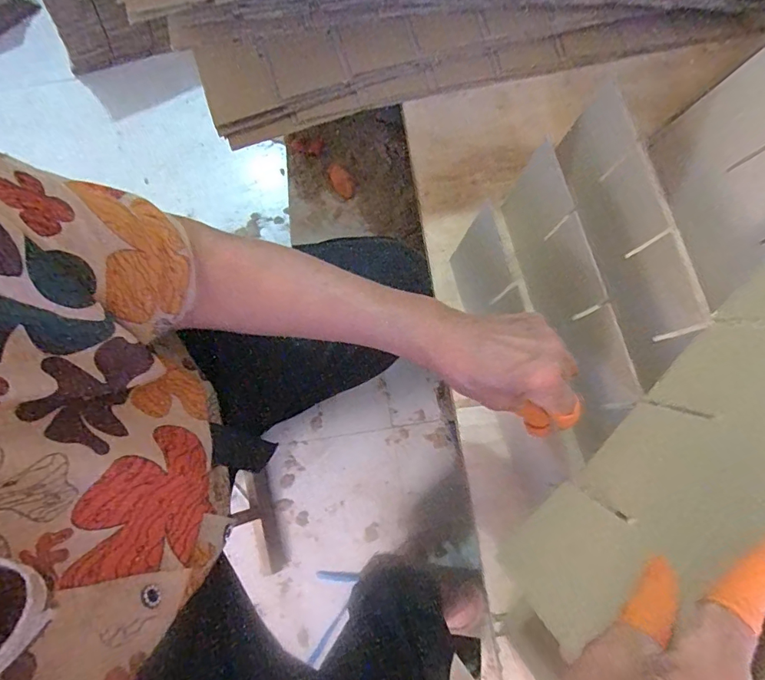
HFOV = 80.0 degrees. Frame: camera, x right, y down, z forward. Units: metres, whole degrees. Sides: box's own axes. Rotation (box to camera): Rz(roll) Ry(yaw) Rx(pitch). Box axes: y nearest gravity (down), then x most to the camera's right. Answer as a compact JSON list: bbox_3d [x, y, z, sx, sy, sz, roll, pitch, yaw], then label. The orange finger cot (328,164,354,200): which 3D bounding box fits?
[{"bbox_3d":[-0.055,-0.212,0.609,0.026,0.004,0.048,-32,93,12],"label":"orange finger cot"}]

